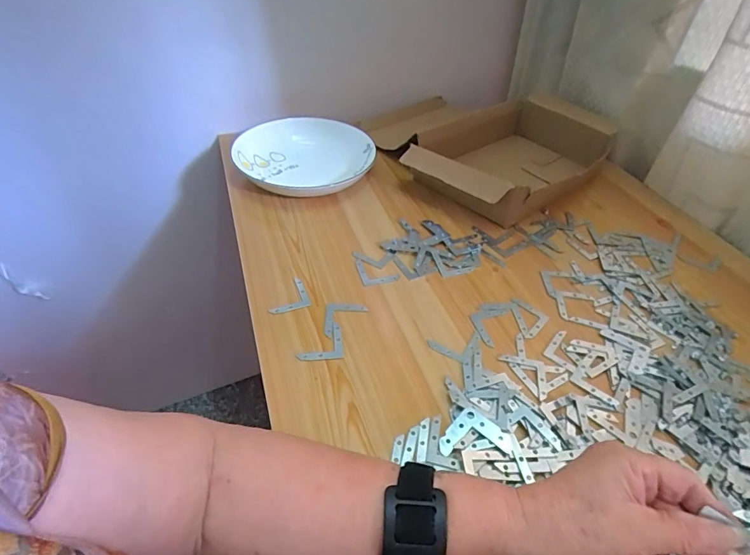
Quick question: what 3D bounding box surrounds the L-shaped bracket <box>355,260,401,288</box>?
[{"bbox_3d":[0.002,-0.007,0.474,0.042,0.004,0.040,-9,47,-16],"label":"L-shaped bracket"}]

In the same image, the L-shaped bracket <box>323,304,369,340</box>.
[{"bbox_3d":[-0.028,0.041,0.416,0.042,0.004,0.044,2,44,-3],"label":"L-shaped bracket"}]

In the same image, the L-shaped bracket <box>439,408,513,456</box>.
[{"bbox_3d":[0.079,0.129,0.332,0.045,0.005,0.044,-31,54,-31],"label":"L-shaped bracket"}]

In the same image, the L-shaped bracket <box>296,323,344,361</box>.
[{"bbox_3d":[-0.051,0.060,0.395,0.040,0.004,0.041,-1,44,-6],"label":"L-shaped bracket"}]

